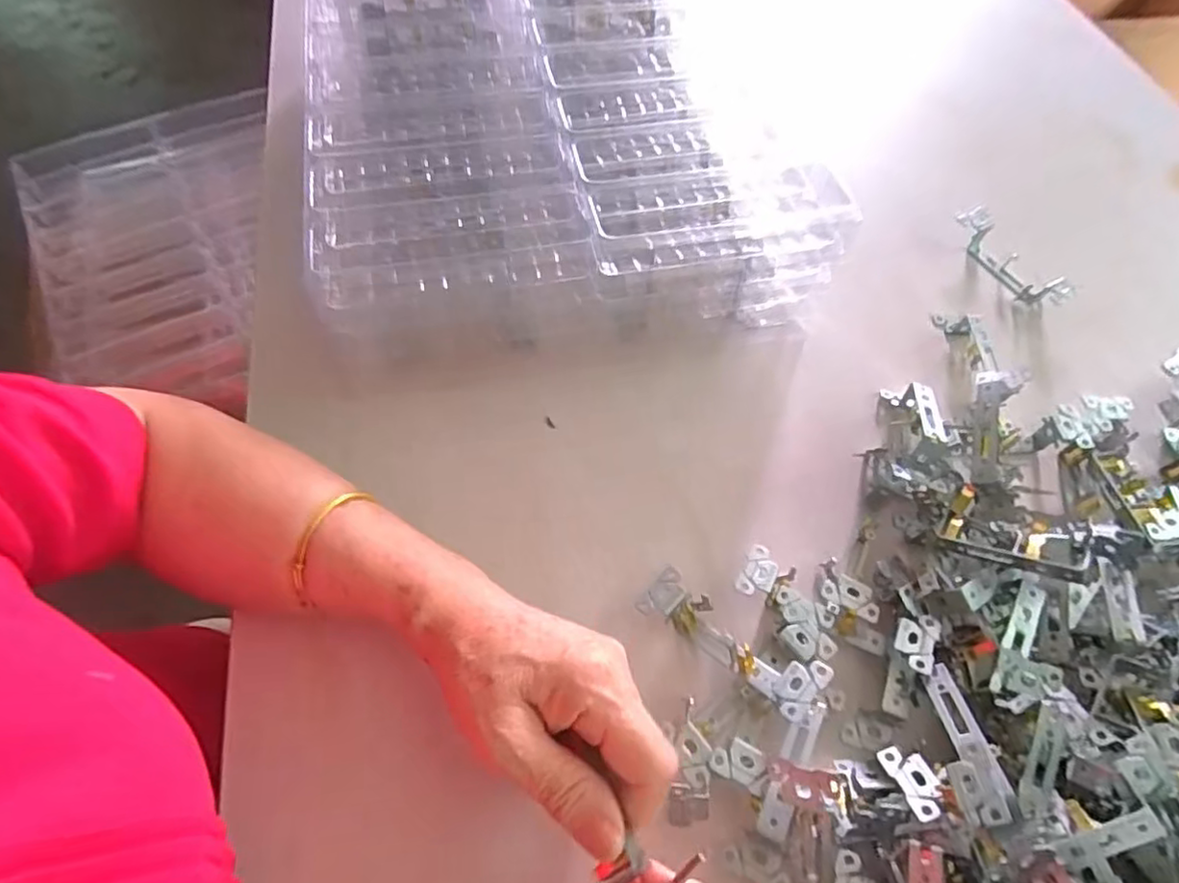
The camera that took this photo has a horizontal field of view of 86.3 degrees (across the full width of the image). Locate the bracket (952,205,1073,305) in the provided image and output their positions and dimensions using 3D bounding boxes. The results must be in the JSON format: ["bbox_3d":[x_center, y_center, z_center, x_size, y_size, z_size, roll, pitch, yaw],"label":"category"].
[{"bbox_3d":[0.334,-0.146,0.506,0.023,0.026,0.109,-25,65,-13],"label":"bracket"}]

